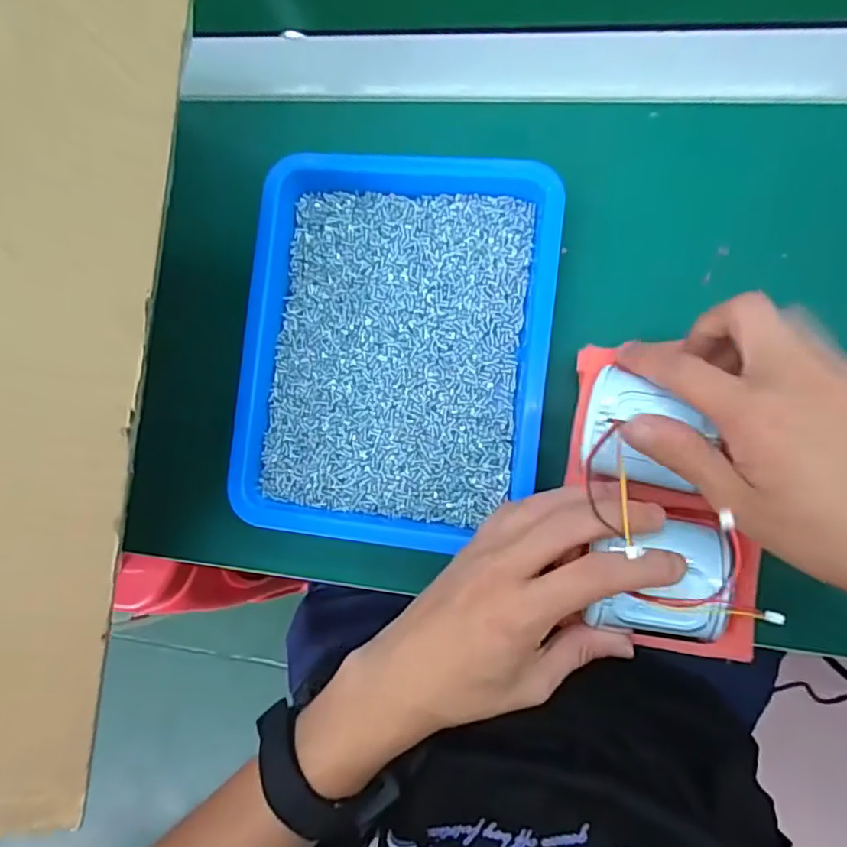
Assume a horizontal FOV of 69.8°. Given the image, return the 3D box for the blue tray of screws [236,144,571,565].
[{"bbox_3d":[-0.017,-0.043,0.347,0.171,0.025,0.218,6,85,8],"label":"blue tray of screws"}]

